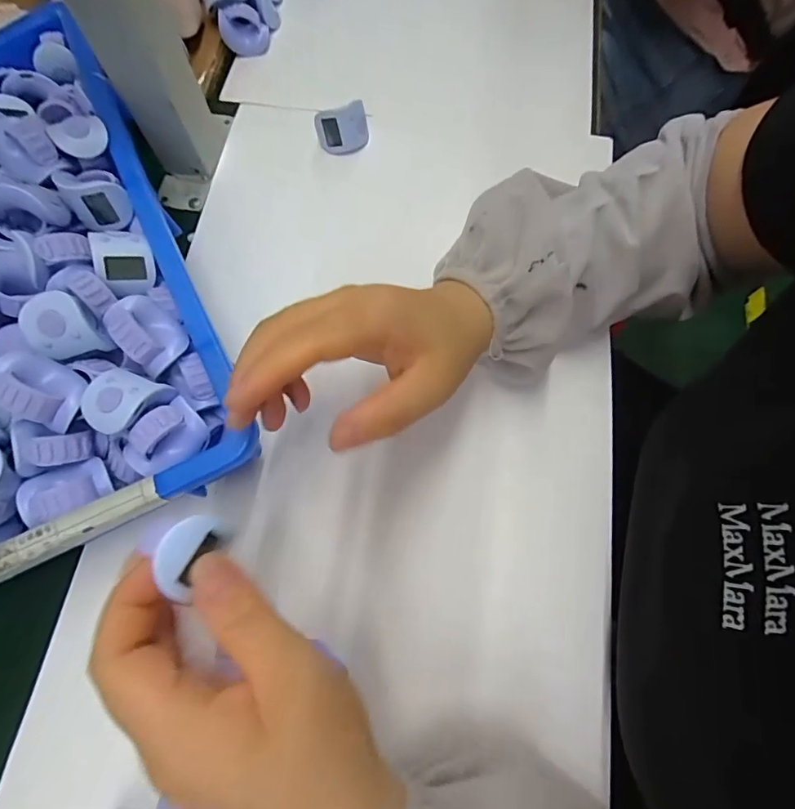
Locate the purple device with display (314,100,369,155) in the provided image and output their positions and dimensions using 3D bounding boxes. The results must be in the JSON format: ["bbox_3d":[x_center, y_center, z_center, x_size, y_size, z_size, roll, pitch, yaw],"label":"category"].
[{"bbox_3d":[-0.044,-0.219,0.384,0.040,0.036,0.018,-16,41,0],"label":"purple device with display"}]

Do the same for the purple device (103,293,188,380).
[{"bbox_3d":[-0.135,-0.040,0.259,0.041,0.022,0.028,42,77,15],"label":"purple device"}]

